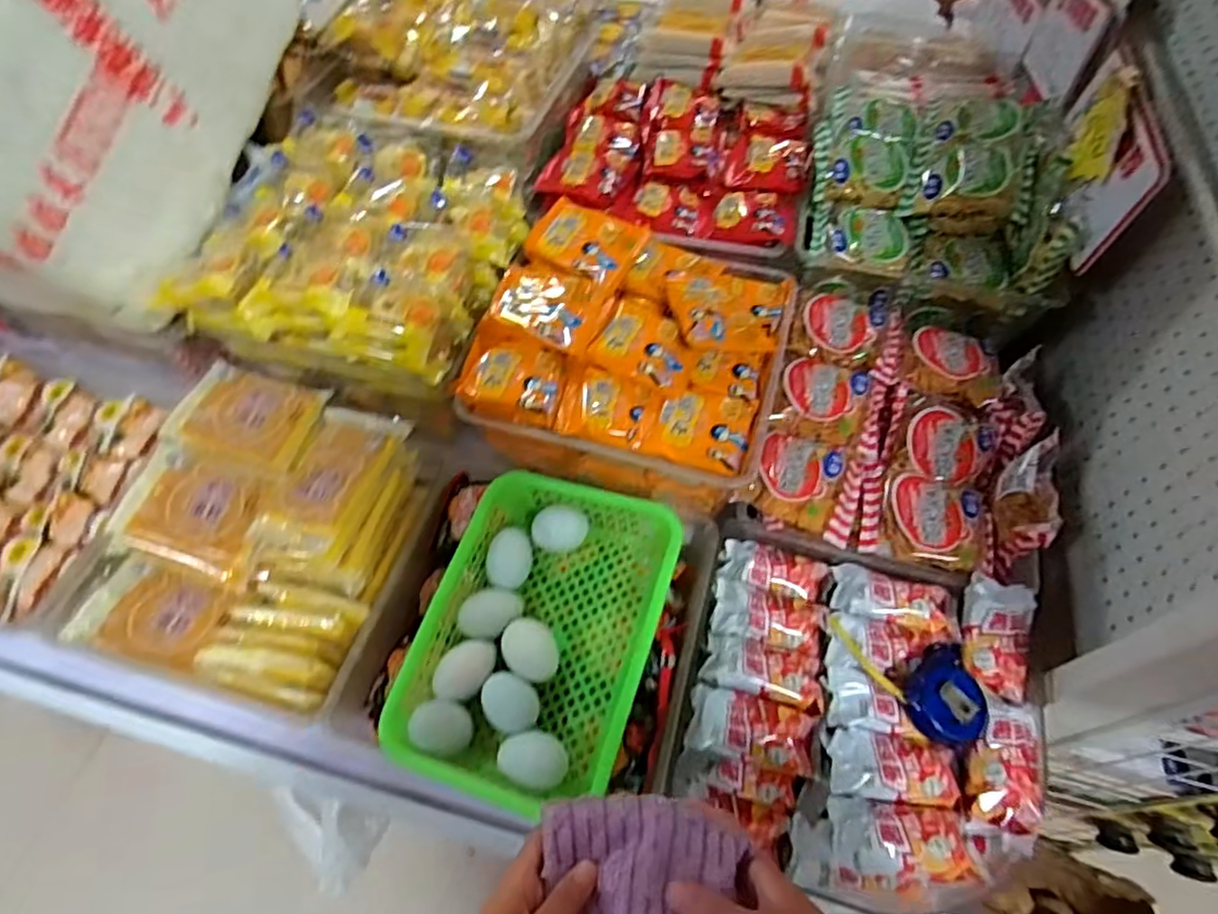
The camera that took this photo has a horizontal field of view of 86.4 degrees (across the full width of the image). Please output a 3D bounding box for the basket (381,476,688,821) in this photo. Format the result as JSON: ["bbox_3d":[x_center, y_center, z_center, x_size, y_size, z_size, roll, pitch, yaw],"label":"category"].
[{"bbox_3d":[-0.065,0.152,0.582,0.206,0.069,0.279,17,59,9],"label":"basket"}]

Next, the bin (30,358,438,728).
[{"bbox_3d":[-0.347,0.069,0.648,0.296,0.093,0.293,15,59,8],"label":"bin"}]

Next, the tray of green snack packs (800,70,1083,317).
[{"bbox_3d":[0.392,-0.334,0.790,0.281,0.114,0.299,10,58,6],"label":"tray of green snack packs"}]

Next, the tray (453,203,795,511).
[{"bbox_3d":[0.026,-0.118,0.693,0.305,0.112,0.307,12,58,7],"label":"tray"}]

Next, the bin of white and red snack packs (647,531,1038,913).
[{"bbox_3d":[0.218,0.219,0.586,0.295,0.088,0.289,15,59,8],"label":"bin of white and red snack packs"}]

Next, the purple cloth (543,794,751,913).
[{"bbox_3d":[0.023,0.253,0.352,0.107,0.030,0.124,-5,58,-4],"label":"purple cloth"}]

